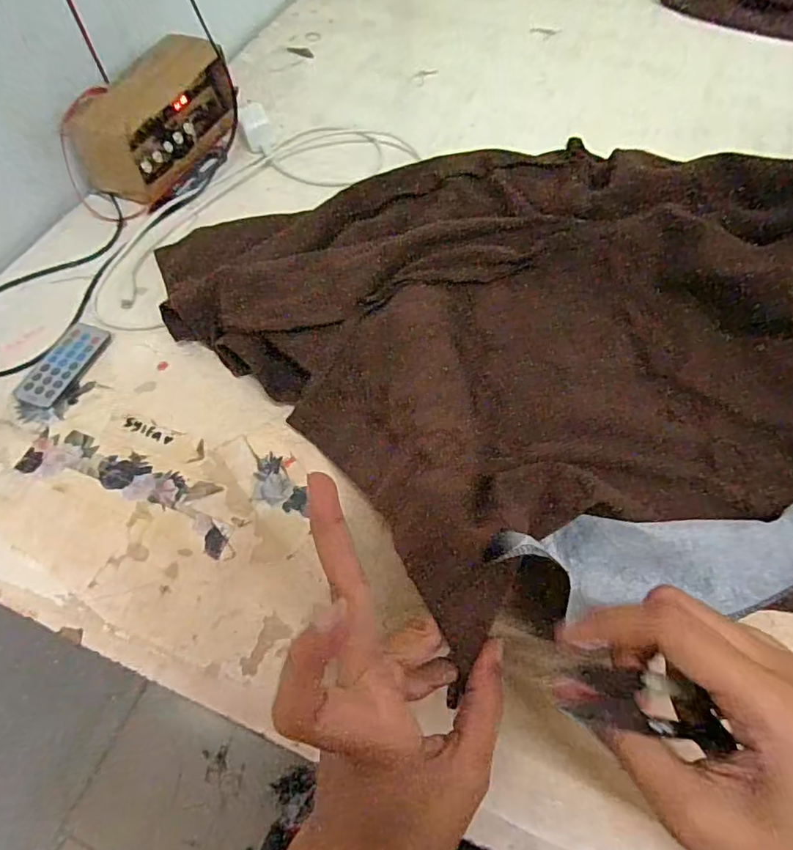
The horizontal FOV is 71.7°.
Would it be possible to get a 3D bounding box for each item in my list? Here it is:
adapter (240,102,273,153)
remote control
[{"bbox_3d":[-0.154,-0.331,0.604,0.029,0.029,0.046,-16,61,-6],"label":"adapter"},{"bbox_3d":[-0.281,-0.052,0.464,0.038,0.009,0.085,17,63,12],"label":"remote control"}]

